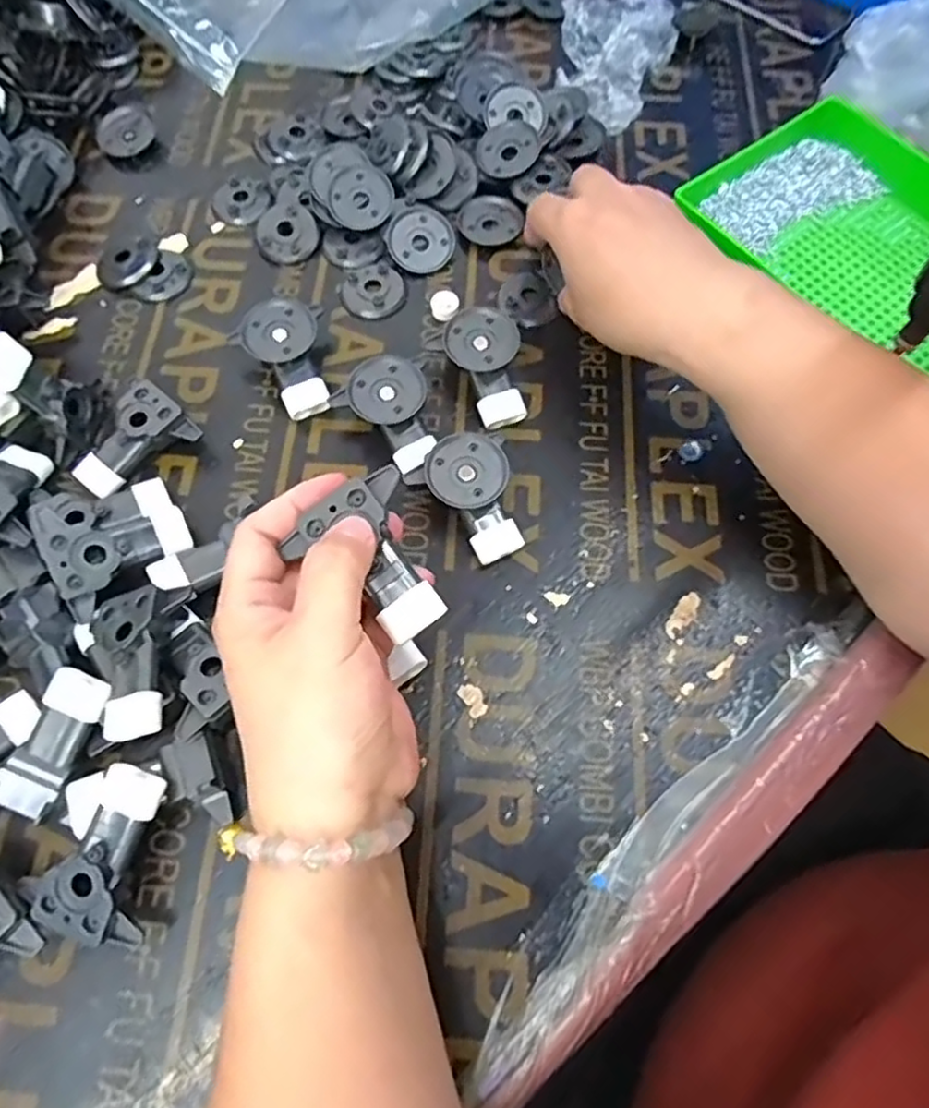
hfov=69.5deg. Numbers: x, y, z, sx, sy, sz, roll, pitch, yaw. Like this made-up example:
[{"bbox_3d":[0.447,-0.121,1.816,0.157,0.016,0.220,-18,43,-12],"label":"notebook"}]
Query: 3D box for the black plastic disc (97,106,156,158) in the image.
[{"bbox_3d":[-0.247,-0.306,0.485,0.037,0.005,0.039,1,82,-5],"label":"black plastic disc"}]

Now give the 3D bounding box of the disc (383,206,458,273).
[{"bbox_3d":[-0.029,-0.206,0.443,0.044,0.008,0.044,0,86,-4],"label":"disc"}]

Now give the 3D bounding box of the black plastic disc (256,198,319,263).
[{"bbox_3d":[-0.118,-0.215,0.445,0.040,0.007,0.042,0,85,1],"label":"black plastic disc"}]

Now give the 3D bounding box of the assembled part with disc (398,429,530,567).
[{"bbox_3d":[0.008,-0.030,0.358,0.050,0.031,0.063,-34,71,-12],"label":"assembled part with disc"}]

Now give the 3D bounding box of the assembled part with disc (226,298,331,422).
[{"bbox_3d":[-0.106,-0.113,0.391,0.047,0.033,0.062,-7,68,-2],"label":"assembled part with disc"}]

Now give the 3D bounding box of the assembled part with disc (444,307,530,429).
[{"bbox_3d":[0.012,-0.108,0.391,0.042,0.033,0.064,-4,67,-1],"label":"assembled part with disc"}]

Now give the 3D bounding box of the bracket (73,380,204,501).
[{"bbox_3d":[-0.186,-0.062,0.375,0.066,0.017,0.045,-45,73,-1],"label":"bracket"}]

